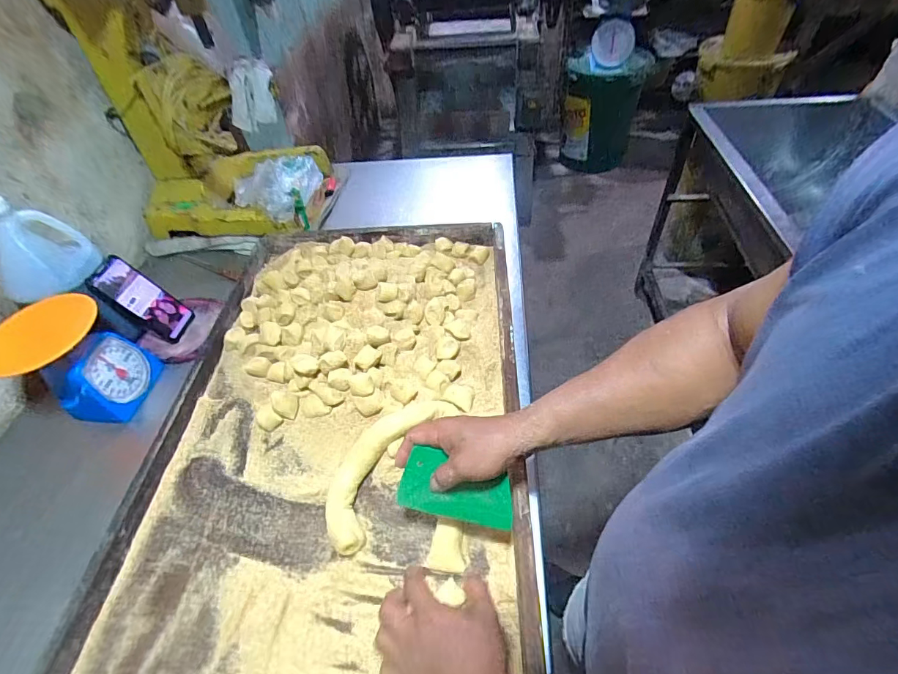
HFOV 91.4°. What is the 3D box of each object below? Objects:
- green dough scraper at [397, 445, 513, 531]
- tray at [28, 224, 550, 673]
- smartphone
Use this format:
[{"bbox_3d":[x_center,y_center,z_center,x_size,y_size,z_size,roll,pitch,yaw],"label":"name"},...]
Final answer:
[{"bbox_3d":[0.007,0.167,0.486,0.129,0.011,0.069,9,88,12],"label":"green dough scraper"},{"bbox_3d":[-0.164,0.155,0.584,0.506,0.069,0.959,-2,51,4],"label":"tray"},{"bbox_3d":[-0.550,-0.066,0.789,0.013,0.166,0.075,-6,50,41],"label":"smartphone"}]

